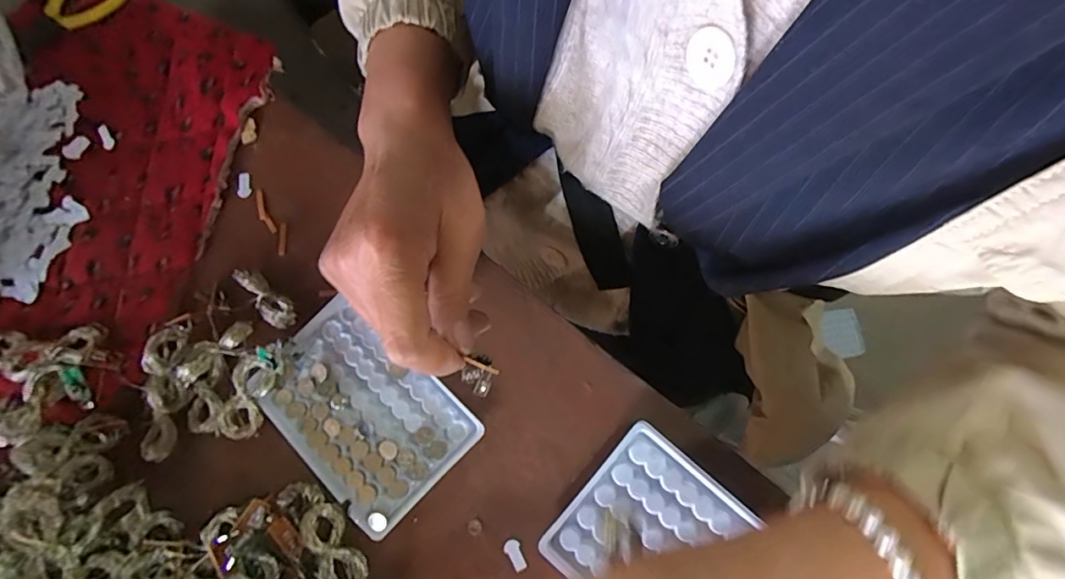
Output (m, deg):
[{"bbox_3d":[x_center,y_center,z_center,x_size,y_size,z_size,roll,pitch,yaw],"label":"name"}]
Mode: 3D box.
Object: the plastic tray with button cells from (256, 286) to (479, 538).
[{"bbox_3d":[-0.107,0.075,0.310,0.127,0.013,0.091,43,84,10],"label":"plastic tray with button cells"}]

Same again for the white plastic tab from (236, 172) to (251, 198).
[{"bbox_3d":[-0.203,-0.074,0.352,0.009,0.004,0.018,3,92,2],"label":"white plastic tab"}]

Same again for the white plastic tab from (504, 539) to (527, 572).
[{"bbox_3d":[-0.010,0.157,0.295,0.010,0.004,0.018,-32,79,-3],"label":"white plastic tab"}]

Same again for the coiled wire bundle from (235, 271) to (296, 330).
[{"bbox_3d":[-0.170,0.006,0.321,0.049,0.017,0.016,43,84,10],"label":"coiled wire bundle"}]

